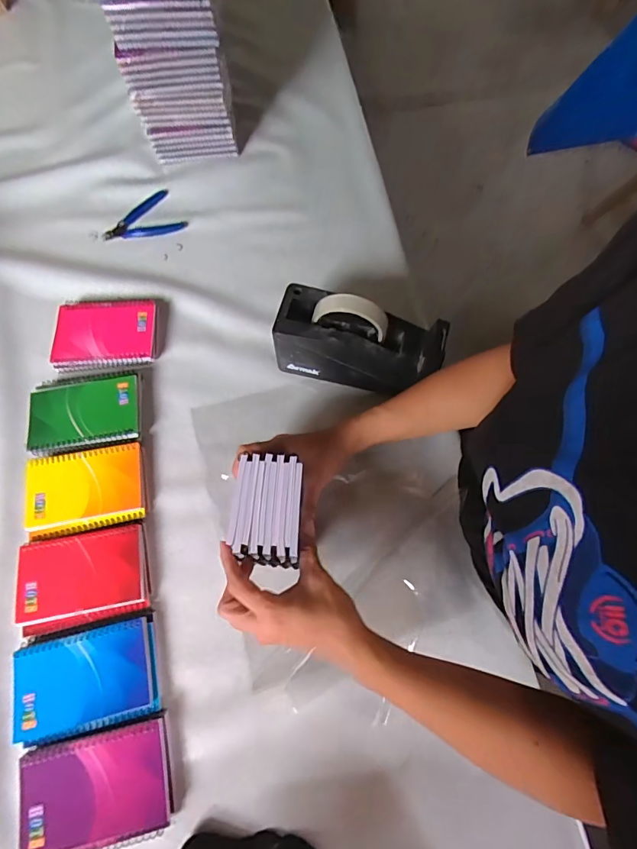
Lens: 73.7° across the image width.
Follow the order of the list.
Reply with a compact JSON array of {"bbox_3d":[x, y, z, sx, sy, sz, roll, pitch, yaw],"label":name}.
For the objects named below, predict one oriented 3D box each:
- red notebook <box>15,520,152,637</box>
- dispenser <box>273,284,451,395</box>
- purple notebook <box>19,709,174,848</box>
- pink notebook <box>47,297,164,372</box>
[{"bbox_3d":[-0.258,0.167,0.468,0.135,0.011,0.095,-11,69,-6],"label":"red notebook"},{"bbox_3d":[0.049,-0.101,0.517,0.191,0.122,0.074,15,68,5],"label":"dispenser"},{"bbox_3d":[-0.208,0.343,0.398,0.132,0.013,0.095,-13,69,-6],"label":"purple notebook"},{"bbox_3d":[-0.285,-0.130,0.577,0.137,0.024,0.114,-3,68,-2],"label":"pink notebook"}]

